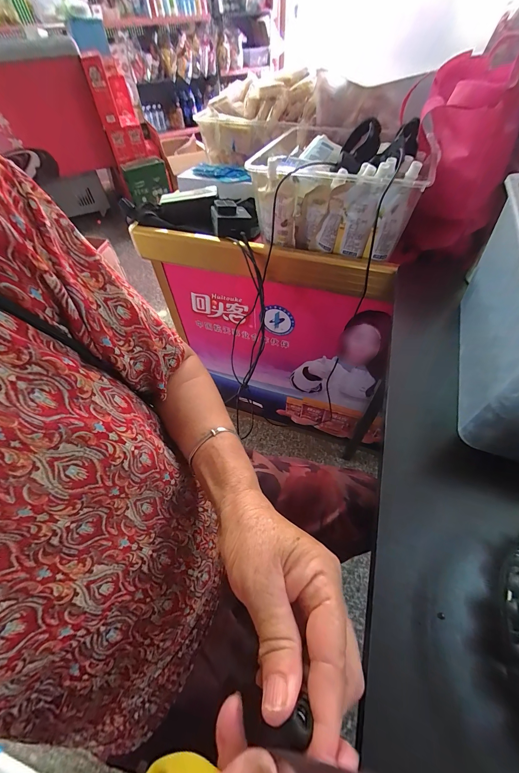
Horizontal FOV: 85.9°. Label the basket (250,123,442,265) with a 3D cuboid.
[{"bbox_3d":[0.150,-0.395,0.548,0.307,0.145,0.253,19,56,14],"label":"basket"}]

